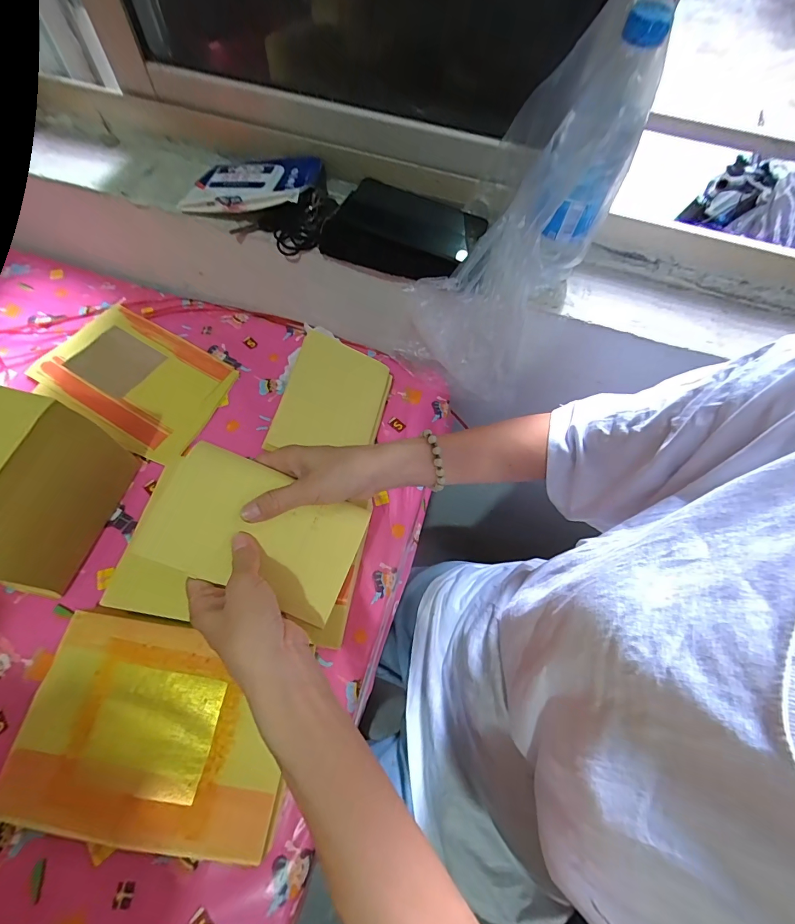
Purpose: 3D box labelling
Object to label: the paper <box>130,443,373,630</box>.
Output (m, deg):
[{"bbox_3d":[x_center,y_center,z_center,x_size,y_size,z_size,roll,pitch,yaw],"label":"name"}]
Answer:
[{"bbox_3d":[-0.116,0.058,0.329,0.161,0.013,0.101,24,70,-5],"label":"paper"}]

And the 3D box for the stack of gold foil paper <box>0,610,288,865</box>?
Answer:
[{"bbox_3d":[-0.213,0.239,0.354,0.232,0.029,0.157,9,62,2],"label":"stack of gold foil paper"}]

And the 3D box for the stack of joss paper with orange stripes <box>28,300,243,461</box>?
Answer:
[{"bbox_3d":[-0.359,-0.119,0.536,0.256,0.011,0.168,28,65,11],"label":"stack of joss paper with orange stripes"}]

